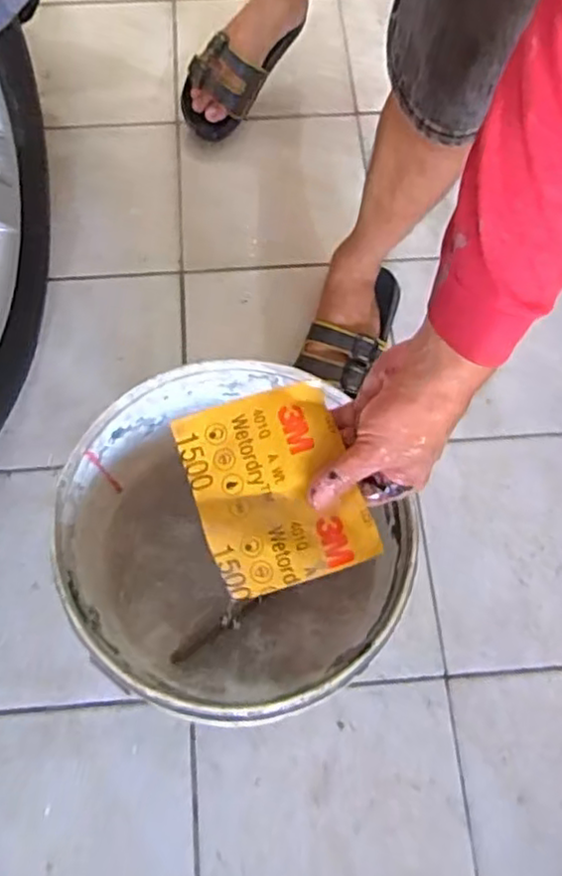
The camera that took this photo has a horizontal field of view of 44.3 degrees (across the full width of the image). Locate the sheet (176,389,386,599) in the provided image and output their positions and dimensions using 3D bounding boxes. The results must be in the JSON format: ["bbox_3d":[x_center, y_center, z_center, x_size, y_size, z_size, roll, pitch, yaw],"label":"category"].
[{"bbox_3d":[-0.005,0.036,0.494,0.111,0.027,0.134,-17,71,-6],"label":"sheet"}]

